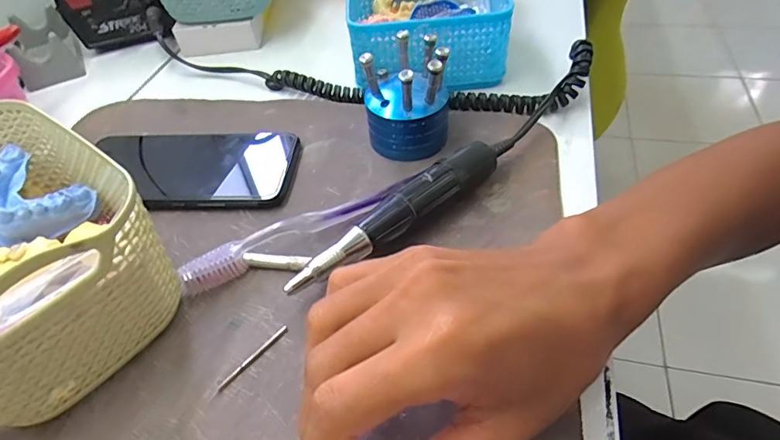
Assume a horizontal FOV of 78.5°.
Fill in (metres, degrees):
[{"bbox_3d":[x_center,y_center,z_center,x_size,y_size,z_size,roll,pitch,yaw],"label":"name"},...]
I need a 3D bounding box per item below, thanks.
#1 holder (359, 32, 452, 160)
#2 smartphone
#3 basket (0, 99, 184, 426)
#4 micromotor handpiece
[{"bbox_3d":[0.012,-0.086,0.334,0.058,0.070,0.054,-1,47,4],"label":"holder"},{"bbox_3d":[-0.144,-0.038,0.344,0.151,0.011,0.075,1,48,6],"label":"smartphone"},{"bbox_3d":[-0.201,0.018,0.248,0.170,0.083,0.114,32,57,29],"label":"basket"},{"bbox_3d":[0.008,0.000,0.284,0.153,0.028,0.021,-36,54,-26],"label":"micromotor handpiece"}]

